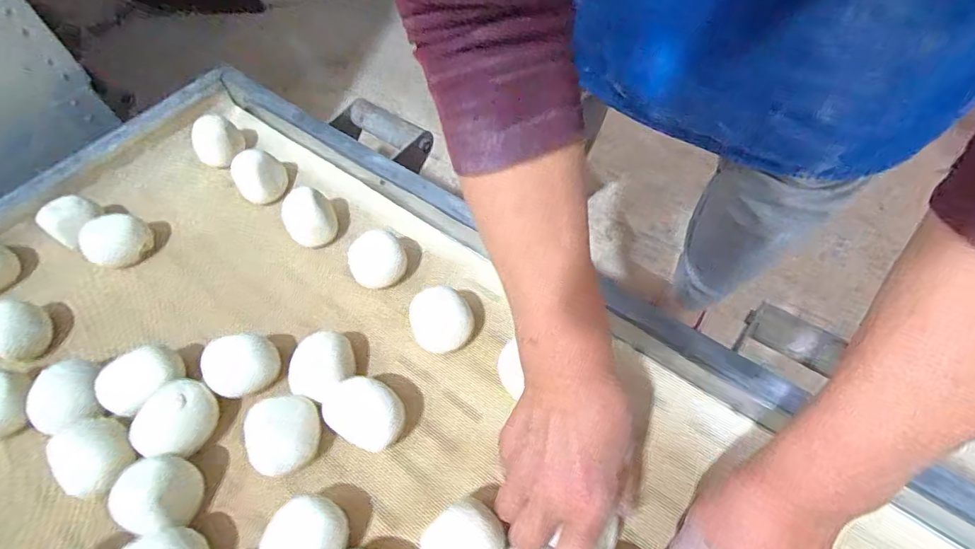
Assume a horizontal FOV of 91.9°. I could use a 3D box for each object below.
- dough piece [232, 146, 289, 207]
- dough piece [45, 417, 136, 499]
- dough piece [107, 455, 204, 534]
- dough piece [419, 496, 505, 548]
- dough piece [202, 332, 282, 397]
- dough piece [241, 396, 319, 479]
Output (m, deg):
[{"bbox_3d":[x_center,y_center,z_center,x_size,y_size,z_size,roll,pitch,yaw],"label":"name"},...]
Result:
[{"bbox_3d":[-0.239,-0.099,0.506,0.050,0.055,0.044,-33,61,-16],"label":"dough piece"},{"bbox_3d":[-0.297,0.138,0.351,0.047,0.039,0.051,-2,57,3],"label":"dough piece"},{"bbox_3d":[-0.238,0.157,0.339,0.046,0.050,0.051,-4,57,2],"label":"dough piece"},{"bbox_3d":[-0.014,0.182,0.318,0.046,0.036,0.048,-2,57,3],"label":"dough piece"},{"bbox_3d":[-0.204,0.075,0.387,0.051,0.032,0.044,-9,57,-1],"label":"dough piece"},{"bbox_3d":[-0.156,0.123,0.360,0.055,0.041,0.055,5,58,8],"label":"dough piece"}]

